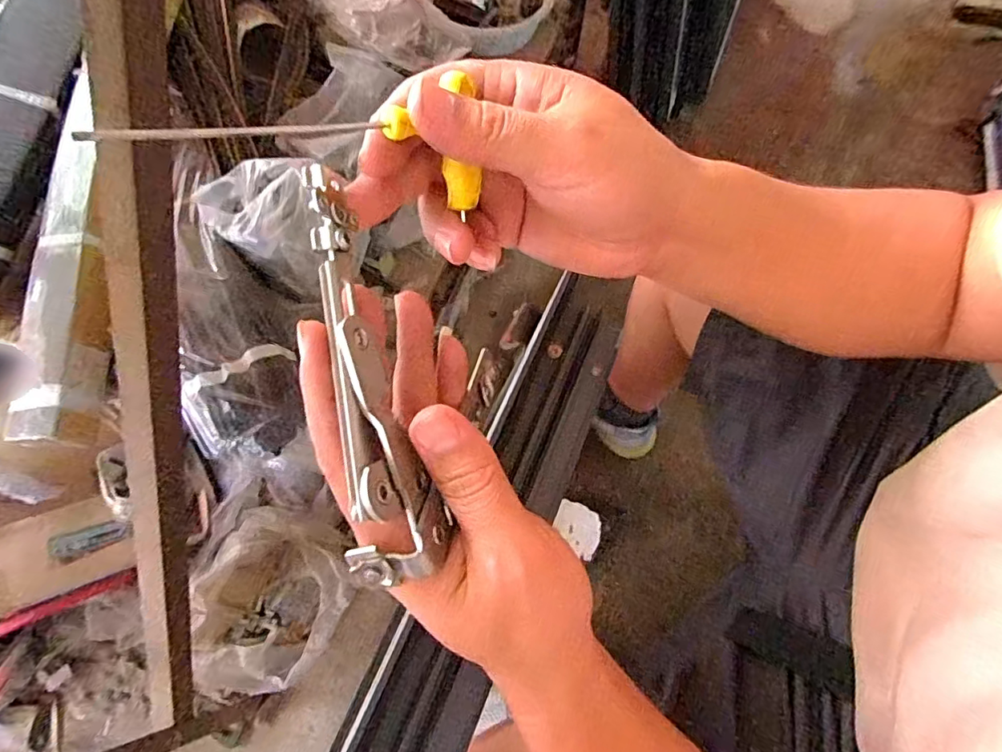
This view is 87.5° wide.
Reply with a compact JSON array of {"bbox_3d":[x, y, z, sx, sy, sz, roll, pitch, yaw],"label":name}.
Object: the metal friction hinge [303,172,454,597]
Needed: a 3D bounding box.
[{"bbox_3d":[-0.052,-0.003,0.194,0.035,0.023,0.158,-13,87,-6],"label":"metal friction hinge"}]

